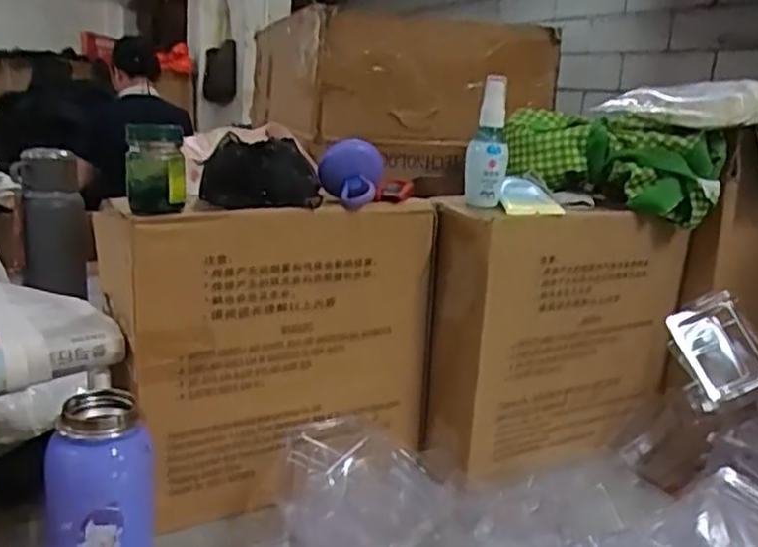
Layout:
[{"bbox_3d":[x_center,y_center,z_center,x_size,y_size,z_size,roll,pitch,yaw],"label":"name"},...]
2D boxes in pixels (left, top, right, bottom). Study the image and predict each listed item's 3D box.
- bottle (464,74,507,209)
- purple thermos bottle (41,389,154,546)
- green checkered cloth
[{"bbox_3d":[0.103,-0.123,0.672,0.037,0.119,0.027,7,15,8],"label":"bottle"},{"bbox_3d":[-0.201,0.162,0.511,0.070,0.132,0.065,-1,16,-21],"label":"purple thermos bottle"},{"bbox_3d":[0.237,-0.115,0.736,0.213,0.089,0.069,12,16,26],"label":"green checkered cloth"}]

